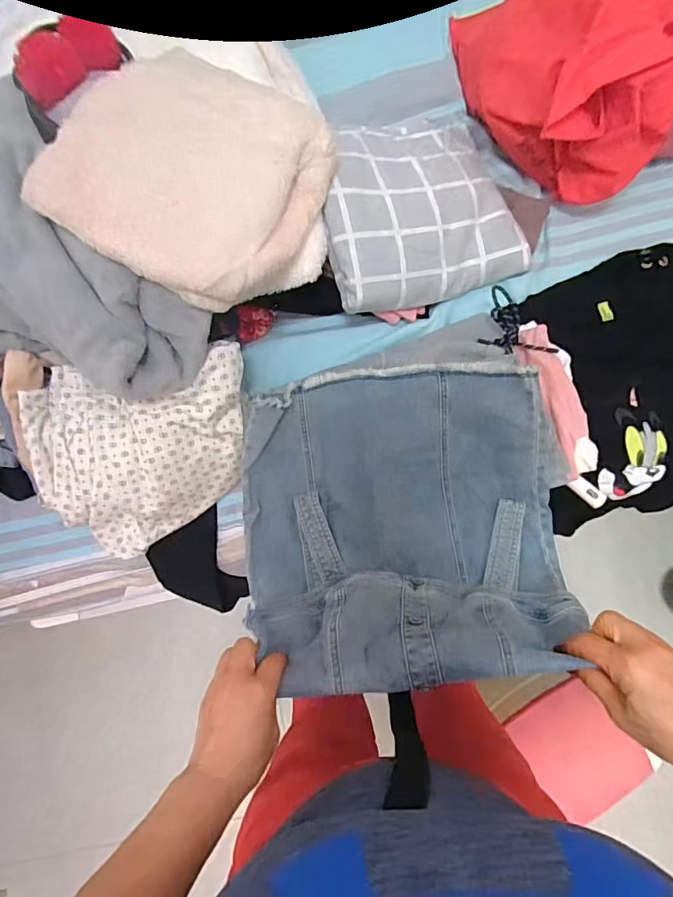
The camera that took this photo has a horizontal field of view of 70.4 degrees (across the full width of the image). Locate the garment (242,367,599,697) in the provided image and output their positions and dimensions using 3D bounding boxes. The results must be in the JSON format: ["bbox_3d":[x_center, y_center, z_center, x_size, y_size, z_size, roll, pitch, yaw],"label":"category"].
[{"bbox_3d":[0.071,0.063,0.569,0.396,0.215,0.342,-2,84,3],"label":"garment"}]

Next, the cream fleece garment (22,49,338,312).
[{"bbox_3d":[-0.151,-0.312,0.566,0.278,0.135,0.283,29,86,6],"label":"cream fleece garment"}]

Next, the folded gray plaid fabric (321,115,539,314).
[{"bbox_3d":[0.114,-0.357,0.703,0.298,0.079,0.298,-19,96,-17],"label":"folded gray plaid fabric"}]

